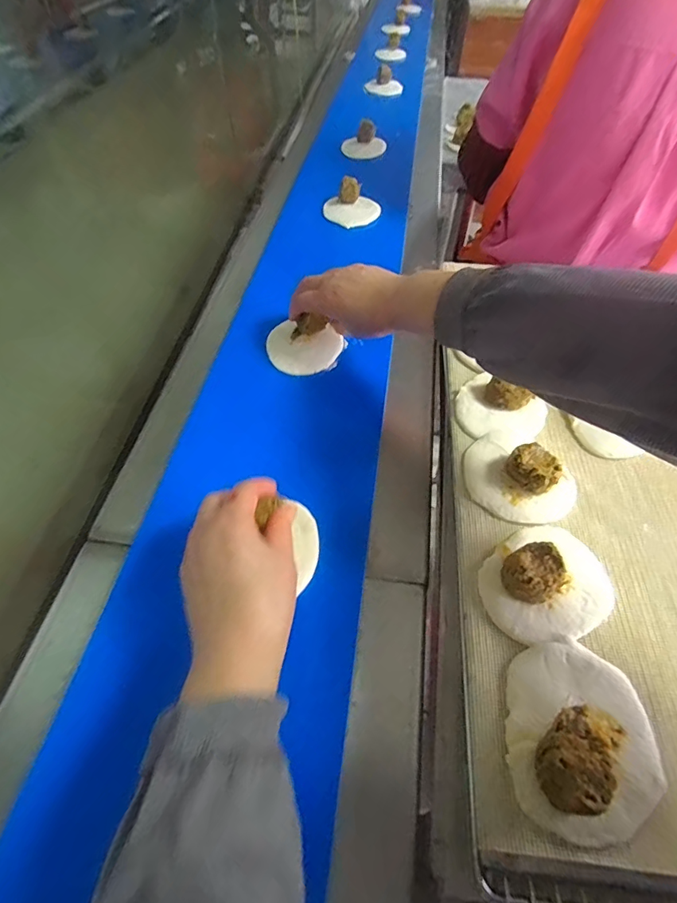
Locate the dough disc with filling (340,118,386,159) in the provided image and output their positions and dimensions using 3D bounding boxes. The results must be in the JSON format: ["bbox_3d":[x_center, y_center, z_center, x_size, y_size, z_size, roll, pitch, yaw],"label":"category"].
[{"bbox_3d":[0.049,-0.596,0.871,0.088,0.044,0.077,3,53,0],"label":"dough disc with filling"}]

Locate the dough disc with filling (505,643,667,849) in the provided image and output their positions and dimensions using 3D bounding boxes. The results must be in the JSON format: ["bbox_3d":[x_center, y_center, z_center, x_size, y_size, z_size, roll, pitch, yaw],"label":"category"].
[{"bbox_3d":[0.150,0.169,0.273,0.085,0.033,0.102,13,53,7],"label":"dough disc with filling"}]

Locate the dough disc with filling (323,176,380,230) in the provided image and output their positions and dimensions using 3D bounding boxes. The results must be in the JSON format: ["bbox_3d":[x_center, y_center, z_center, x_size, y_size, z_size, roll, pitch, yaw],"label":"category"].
[{"bbox_3d":[0.021,-0.385,0.703,0.086,0.041,0.087,1,53,-2],"label":"dough disc with filling"}]

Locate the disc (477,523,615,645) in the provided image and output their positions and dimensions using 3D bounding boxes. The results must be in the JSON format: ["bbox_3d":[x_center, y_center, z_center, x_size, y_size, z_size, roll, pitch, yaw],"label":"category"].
[{"bbox_3d":[0.156,0.092,0.333,0.102,0.032,0.079,-22,57,-18],"label":"disc"}]

